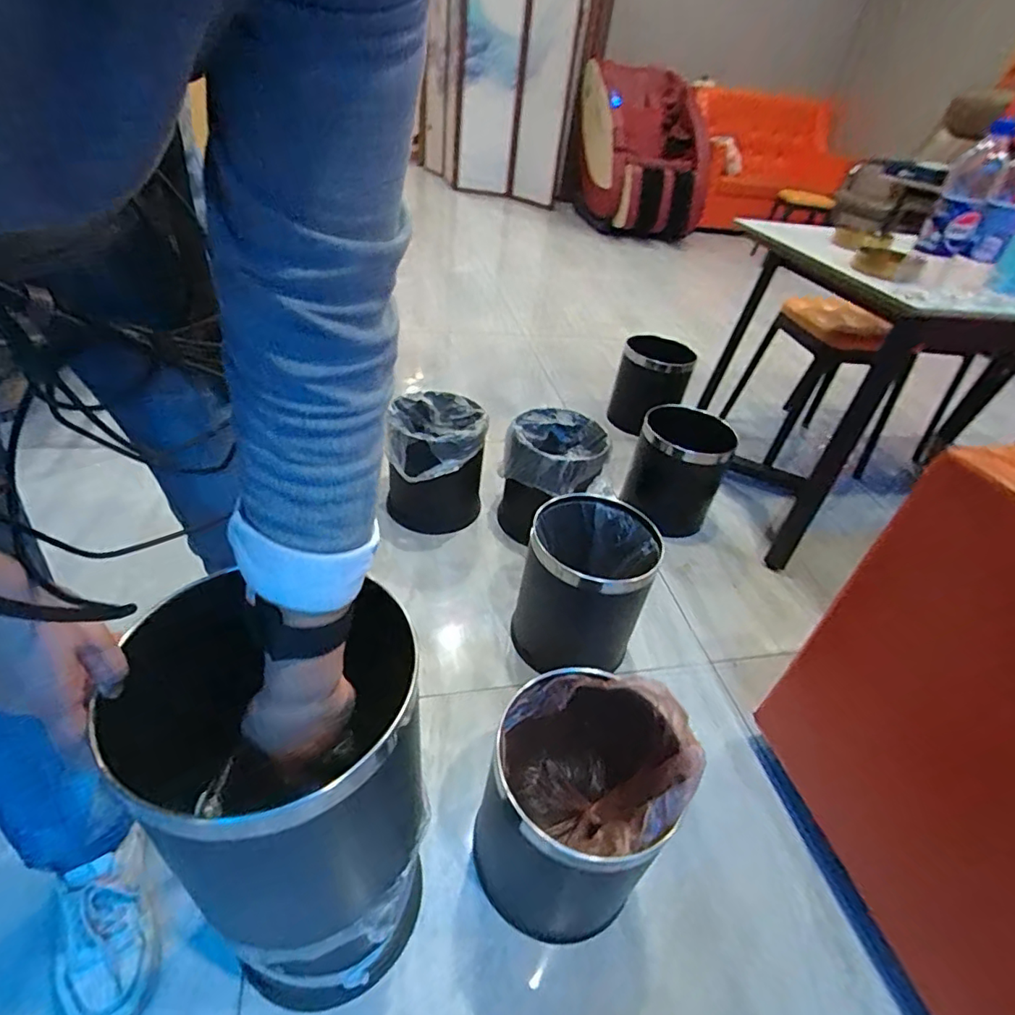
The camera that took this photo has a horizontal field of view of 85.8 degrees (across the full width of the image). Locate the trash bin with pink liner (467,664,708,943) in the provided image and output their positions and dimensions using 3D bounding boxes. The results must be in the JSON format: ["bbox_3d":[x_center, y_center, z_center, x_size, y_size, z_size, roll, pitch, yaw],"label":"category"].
[{"bbox_3d":[0.087,0.354,0.699,0.232,0.298,0.262,6,40,-1],"label":"trash bin with pink liner"}]

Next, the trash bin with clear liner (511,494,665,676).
[{"bbox_3d":[0.135,0.150,0.996,0.209,0.261,0.228,19,41,15],"label":"trash bin with clear liner"}]

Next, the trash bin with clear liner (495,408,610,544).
[{"bbox_3d":[0.094,-0.065,1.269,0.201,0.256,0.218,4,40,-3],"label":"trash bin with clear liner"}]

